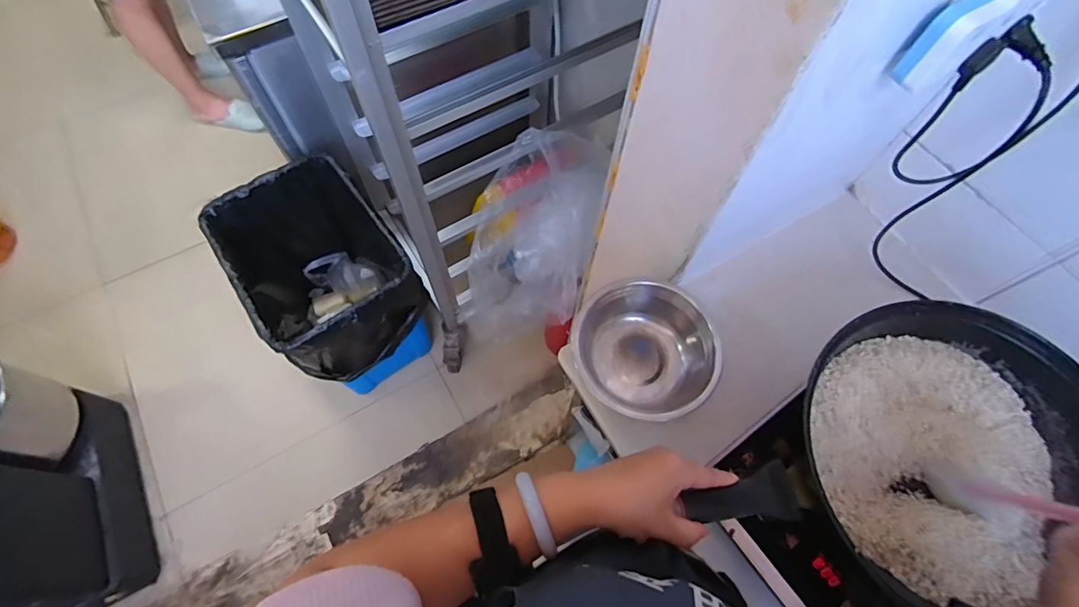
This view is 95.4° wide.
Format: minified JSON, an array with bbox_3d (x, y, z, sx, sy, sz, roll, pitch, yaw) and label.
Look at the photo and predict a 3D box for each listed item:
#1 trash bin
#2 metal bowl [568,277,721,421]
[{"bbox_3d":[-0.522,-0.027,1.288,0.319,0.485,0.448,-36,71,-17],"label":"trash bin"},{"bbox_3d":[0.131,0.068,0.631,0.172,0.089,0.162,1,65,-1],"label":"metal bowl"}]

